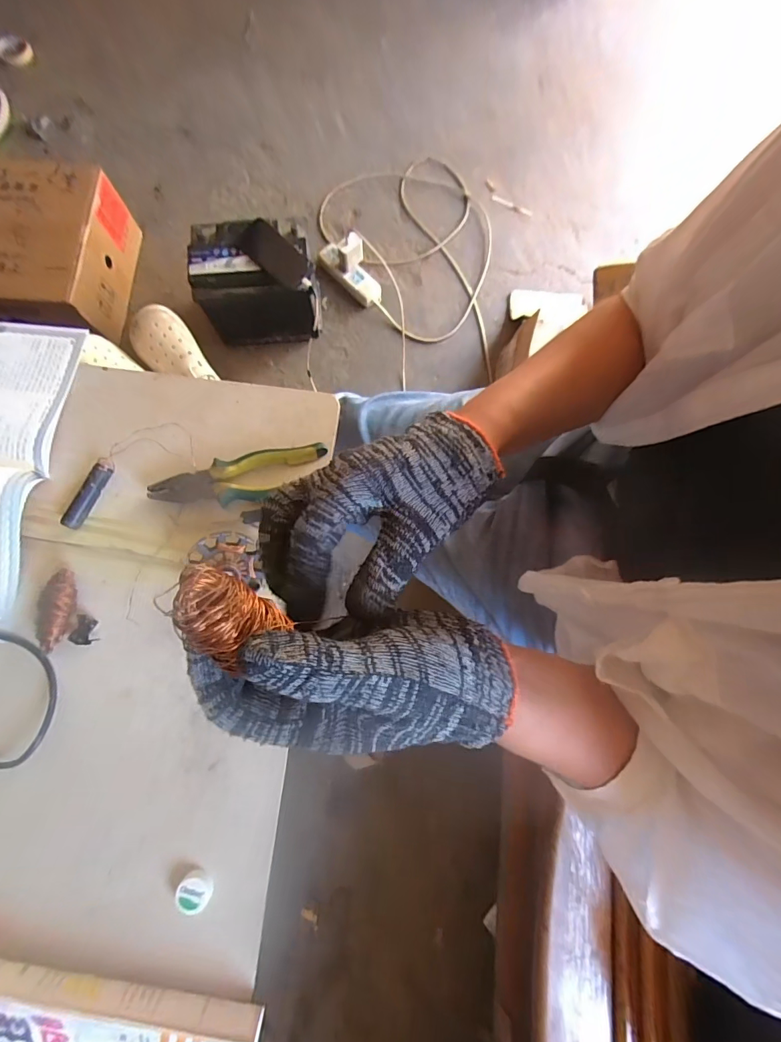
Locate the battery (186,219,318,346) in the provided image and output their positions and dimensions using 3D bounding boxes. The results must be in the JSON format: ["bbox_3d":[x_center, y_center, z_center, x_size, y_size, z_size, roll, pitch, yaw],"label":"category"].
[{"bbox_3d":[-0.273,-0.494,0.913,0.230,0.185,0.173,-3,79,-2],"label":"battery"}]

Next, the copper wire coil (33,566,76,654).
[{"bbox_3d":[-0.340,0.092,0.442,0.028,0.029,0.079,12,79,1],"label":"copper wire coil"}]

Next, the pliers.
[{"bbox_3d":[-0.165,-0.048,0.473,0.189,0.015,0.052,-11,79,-3],"label":"pliers"}]

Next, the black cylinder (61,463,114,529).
[{"bbox_3d":[-0.328,-0.027,0.468,0.017,0.020,0.074,26,79,4],"label":"black cylinder"}]

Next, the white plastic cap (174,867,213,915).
[{"bbox_3d":[-0.184,0.350,0.408,0.031,0.021,0.028,34,80,6],"label":"white plastic cap"}]

